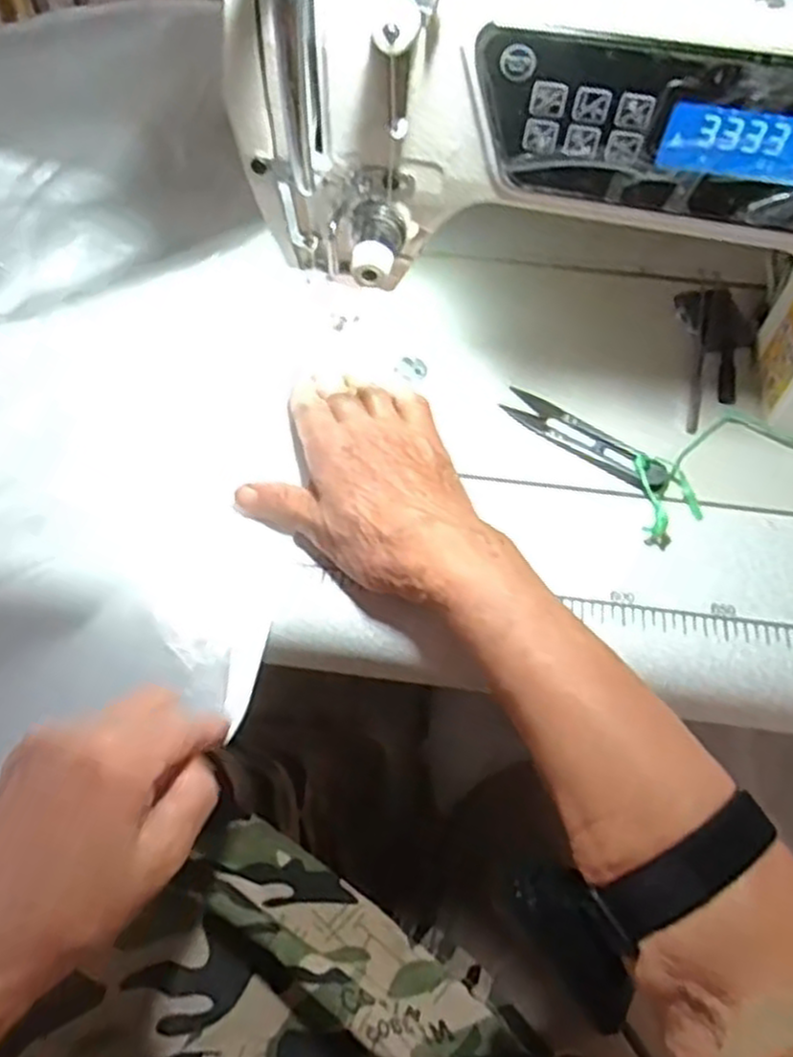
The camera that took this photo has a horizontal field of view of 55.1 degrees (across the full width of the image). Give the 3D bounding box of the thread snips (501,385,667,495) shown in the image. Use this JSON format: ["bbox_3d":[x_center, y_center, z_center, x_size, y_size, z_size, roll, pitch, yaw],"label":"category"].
[{"bbox_3d":[0.106,-0.052,0.424,0.099,0.010,0.023,34,62,16],"label":"thread snips"}]

